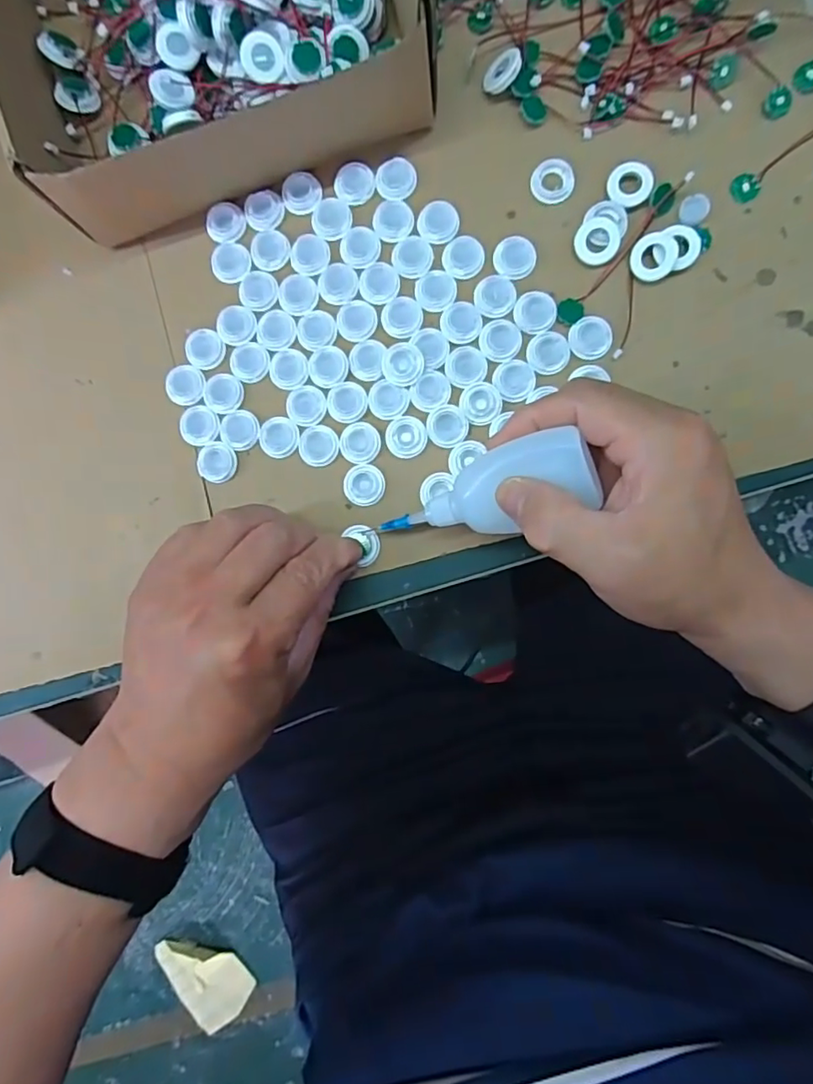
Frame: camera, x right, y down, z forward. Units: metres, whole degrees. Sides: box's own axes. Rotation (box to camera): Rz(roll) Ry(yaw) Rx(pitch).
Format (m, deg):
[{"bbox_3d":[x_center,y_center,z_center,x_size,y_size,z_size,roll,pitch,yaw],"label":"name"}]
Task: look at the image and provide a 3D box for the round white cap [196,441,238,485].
[{"bbox_3d":[-0.108,-0.045,0.321,0.022,0.004,0.022,0,89,5],"label":"round white cap"}]

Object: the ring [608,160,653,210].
[{"bbox_3d":[0.119,-0.190,0.301,0.022,0.005,0.024,2,89,5],"label":"ring"}]

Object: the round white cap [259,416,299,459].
[{"bbox_3d":[-0.072,-0.059,0.318,0.022,0.004,0.023,0,89,5],"label":"round white cap"}]

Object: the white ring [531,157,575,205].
[{"bbox_3d":[0.079,-0.196,0.307,0.022,0.006,0.021,0,89,5],"label":"white ring"}]

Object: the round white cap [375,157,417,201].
[{"bbox_3d":[-0.006,-0.202,0.314,0.022,0.004,0.024,0,89,5],"label":"round white cap"}]

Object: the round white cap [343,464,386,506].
[{"bbox_3d":[-0.023,-0.032,0.316,0.023,0.004,0.022,0,89,5],"label":"round white cap"}]

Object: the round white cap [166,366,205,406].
[{"bbox_3d":[-0.126,-0.089,0.322,0.022,0.004,0.022,0,89,5],"label":"round white cap"}]

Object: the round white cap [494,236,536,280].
[{"bbox_3d":[0.059,-0.154,0.309,0.022,0.005,0.021,0,89,5],"label":"round white cap"}]

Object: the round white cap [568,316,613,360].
[{"bbox_3d":[0.098,-0.110,0.303,0.021,0.004,0.022,0,89,5],"label":"round white cap"}]

